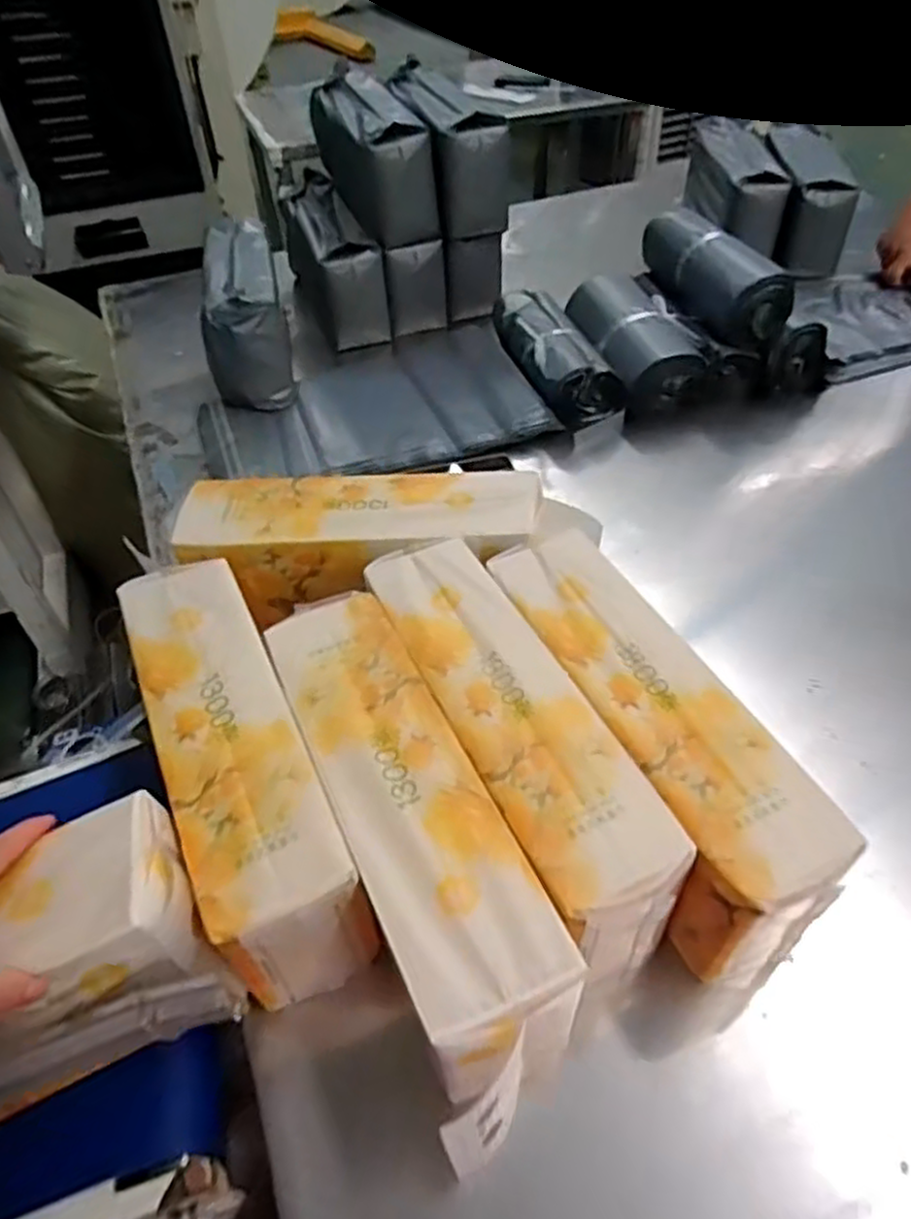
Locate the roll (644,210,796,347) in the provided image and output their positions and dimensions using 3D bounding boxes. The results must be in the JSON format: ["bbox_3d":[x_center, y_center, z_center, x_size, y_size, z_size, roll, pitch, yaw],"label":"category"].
[{"bbox_3d":[0.335,-0.447,0.994,0.089,0.084,0.256,-14,47,-10],"label":"roll"}]

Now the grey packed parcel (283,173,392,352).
[{"bbox_3d":[-0.194,-0.553,1.179,0.092,0.153,0.349,-17,47,-12],"label":"grey packed parcel"}]

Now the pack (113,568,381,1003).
[{"bbox_3d":[-0.155,0.105,0.539,0.087,0.123,0.302,-21,49,-16],"label":"pack"}]

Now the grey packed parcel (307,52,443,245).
[{"bbox_3d":[-0.122,-0.661,1.092,0.117,0.148,0.326,-15,47,-11],"label":"grey packed parcel"}]

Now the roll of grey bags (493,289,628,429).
[{"bbox_3d":[0.131,-0.338,0.994,0.106,0.075,0.246,-12,46,-8],"label":"roll of grey bags"}]

